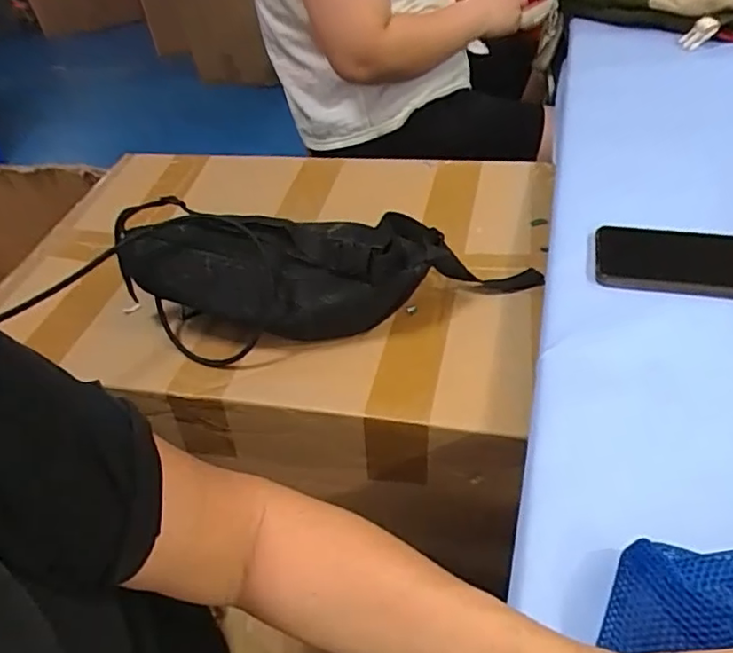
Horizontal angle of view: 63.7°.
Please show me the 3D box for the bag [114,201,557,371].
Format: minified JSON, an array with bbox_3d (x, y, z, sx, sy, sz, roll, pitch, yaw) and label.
[{"bbox_3d":[-0.029,-0.063,0.563,0.387,0.104,0.132,-9,45,-1],"label":"bag"}]

